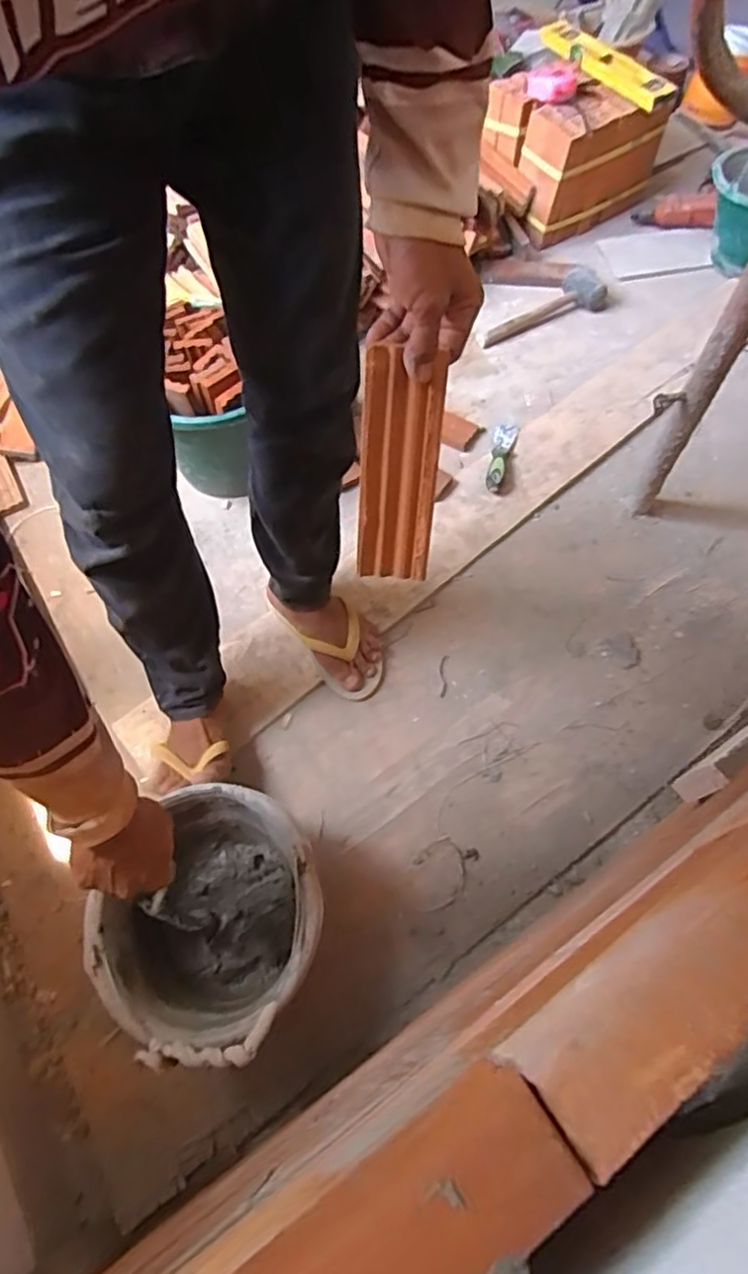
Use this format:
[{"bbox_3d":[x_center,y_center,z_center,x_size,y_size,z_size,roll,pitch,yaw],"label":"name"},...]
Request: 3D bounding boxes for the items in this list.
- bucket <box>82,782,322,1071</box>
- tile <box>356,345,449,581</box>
[{"bbox_3d":[-0.164,0.322,0.726,0.220,0.200,0.242,-1,61,2],"label":"bucket"},{"bbox_3d":[0.020,-0.134,0.525,0.062,0.180,0.007,1,30,-3],"label":"tile"}]

